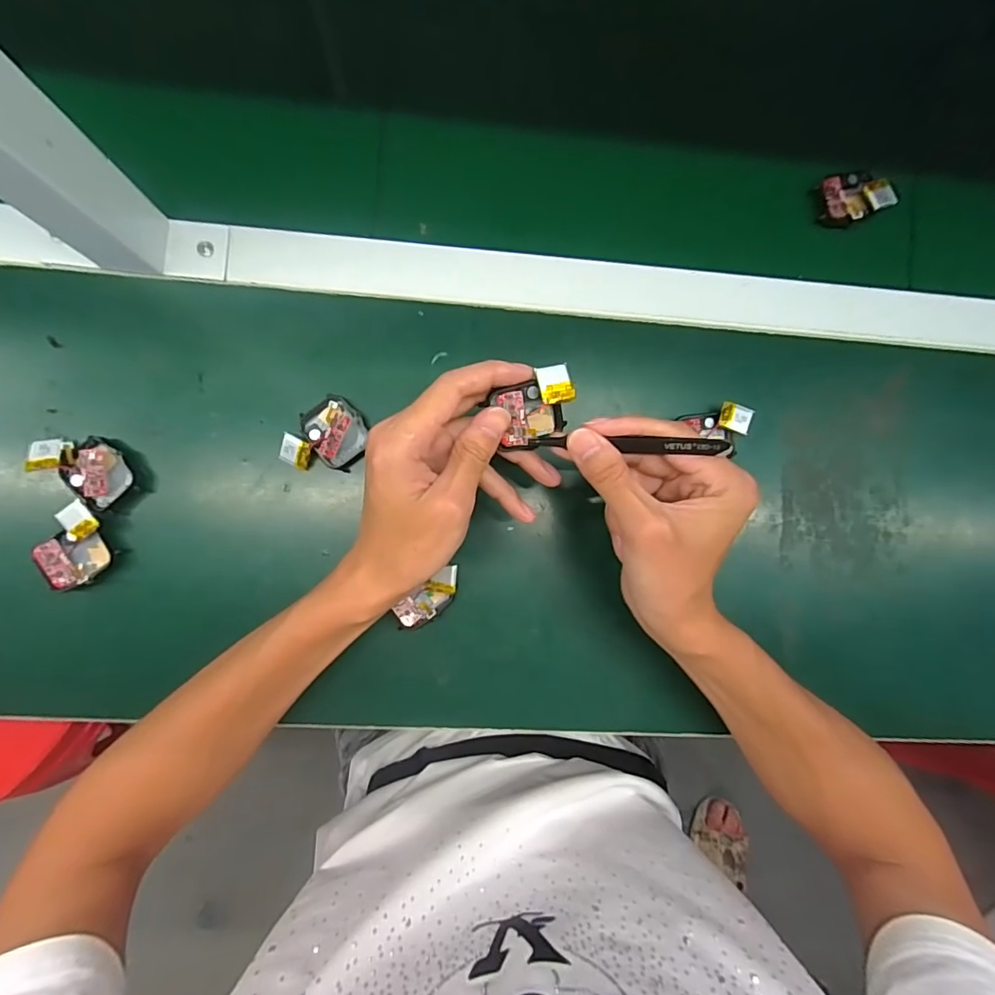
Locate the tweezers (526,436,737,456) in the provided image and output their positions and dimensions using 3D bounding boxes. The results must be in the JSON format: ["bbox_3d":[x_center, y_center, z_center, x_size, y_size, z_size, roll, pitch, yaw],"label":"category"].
[{"bbox_3d":[0.072,-0.029,0.278,0.106,0.009,0.007,4,89,17],"label":"tweezers"}]

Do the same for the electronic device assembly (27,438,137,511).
[{"bbox_3d":[-0.272,-0.022,0.334,0.060,0.016,0.039,33,86,-4],"label":"electronic device assembly"}]

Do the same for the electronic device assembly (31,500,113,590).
[{"bbox_3d":[-0.276,0.034,0.330,0.047,0.019,0.044,-33,92,-5],"label":"electronic device assembly"}]

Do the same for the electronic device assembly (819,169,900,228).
[{"bbox_3d":[0.269,-0.229,0.382,0.048,0.015,0.039,-23,91,-5],"label":"electronic device assembly"}]

